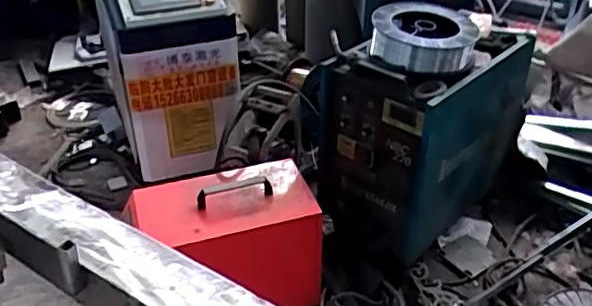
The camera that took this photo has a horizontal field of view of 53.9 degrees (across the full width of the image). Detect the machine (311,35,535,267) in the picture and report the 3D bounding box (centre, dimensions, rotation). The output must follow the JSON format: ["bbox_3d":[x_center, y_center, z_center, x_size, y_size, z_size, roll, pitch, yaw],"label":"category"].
[{"bbox_3d":[0.419,-0.066,1.868,0.618,0.637,0.426,-25,41,-32],"label":"machine"}]

